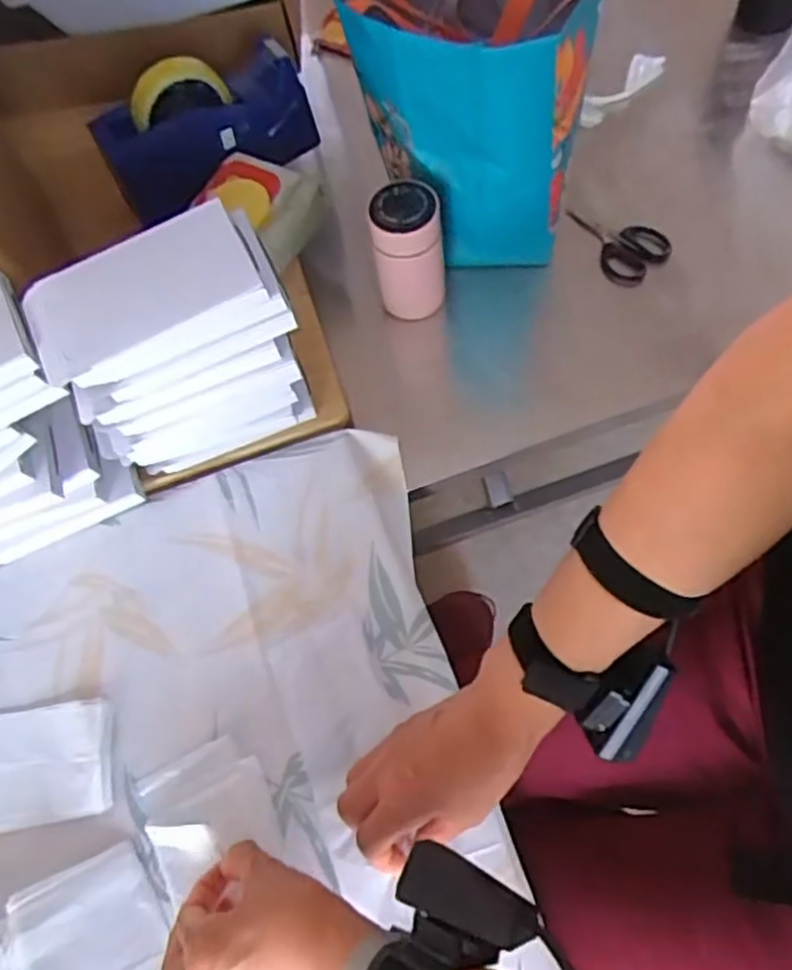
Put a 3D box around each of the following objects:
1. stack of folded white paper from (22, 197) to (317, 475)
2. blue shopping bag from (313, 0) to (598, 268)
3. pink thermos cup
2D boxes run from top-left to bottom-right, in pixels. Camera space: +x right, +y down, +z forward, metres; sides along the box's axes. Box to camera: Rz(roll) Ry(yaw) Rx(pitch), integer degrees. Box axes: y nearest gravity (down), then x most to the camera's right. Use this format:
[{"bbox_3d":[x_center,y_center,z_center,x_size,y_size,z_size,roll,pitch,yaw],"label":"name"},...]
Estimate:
[{"bbox_3d":[-0.159,-0.097,0.579,0.168,0.185,0.089,-24,65,-4],"label":"stack of folded white paper"},{"bbox_3d":[0.059,-0.364,0.695,0.204,0.256,0.215,-1,66,7],"label":"blue shopping bag"},{"bbox_3d":[0.014,-0.214,0.699,0.062,0.133,0.058,-4,65,5],"label":"pink thermos cup"}]

